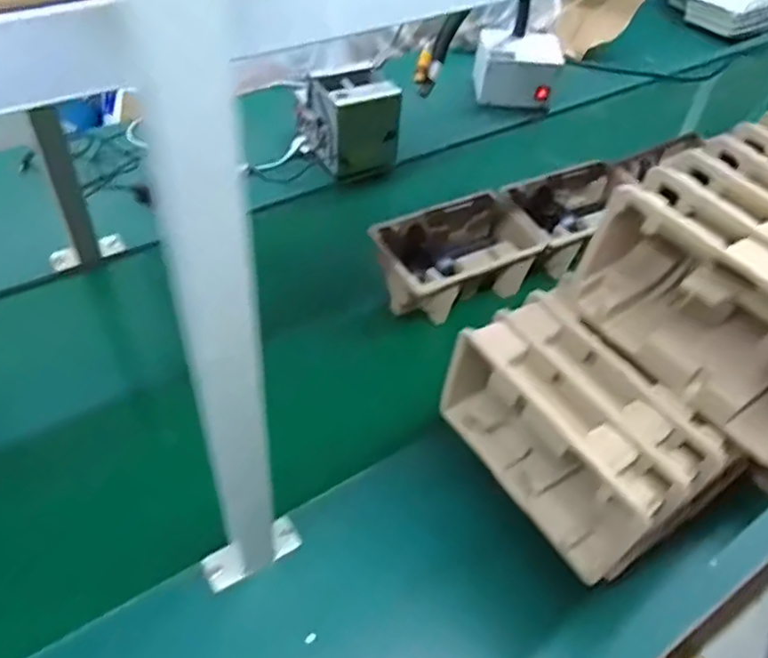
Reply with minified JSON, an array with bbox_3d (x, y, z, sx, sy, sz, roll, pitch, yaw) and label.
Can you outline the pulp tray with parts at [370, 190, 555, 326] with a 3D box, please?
[{"bbox_3d":[0.114,-0.108,0.973,0.248,0.101,0.144,-20,55,-22],"label":"pulp tray with parts"}]

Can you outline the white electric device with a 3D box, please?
[{"bbox_3d":[0.275,-0.540,1.356,0.171,0.131,0.125,8,50,3],"label":"white electric device"}]

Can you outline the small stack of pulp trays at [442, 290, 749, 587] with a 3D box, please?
[{"bbox_3d":[0.176,0.095,0.616,0.126,0.135,0.223,-24,57,-25],"label":"small stack of pulp trays"}]

